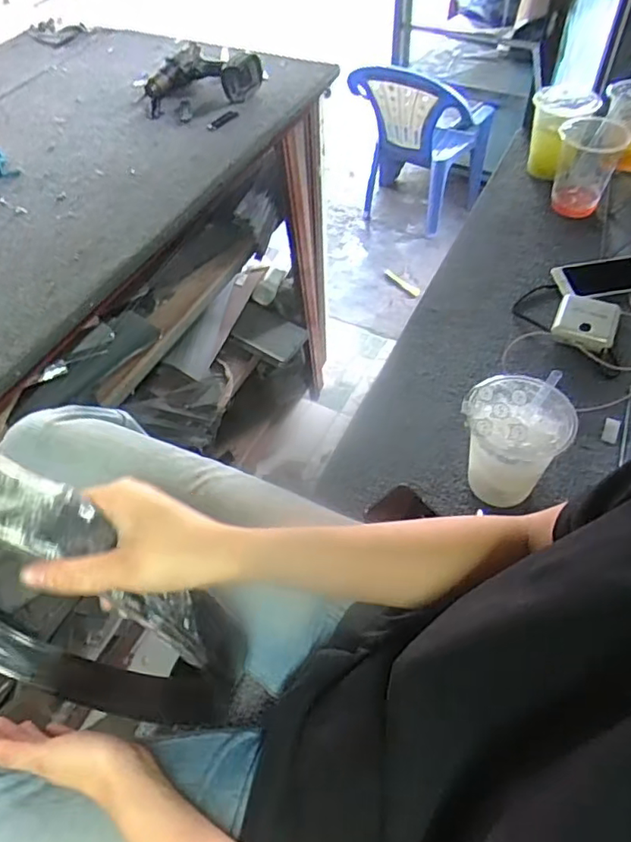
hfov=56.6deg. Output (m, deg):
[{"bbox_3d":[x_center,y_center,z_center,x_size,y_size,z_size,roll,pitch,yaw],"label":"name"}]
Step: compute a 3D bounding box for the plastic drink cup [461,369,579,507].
[{"bbox_3d":[0.223,0.031,0.684,0.108,0.135,0.101,-1,52,2],"label":"plastic drink cup"}]

